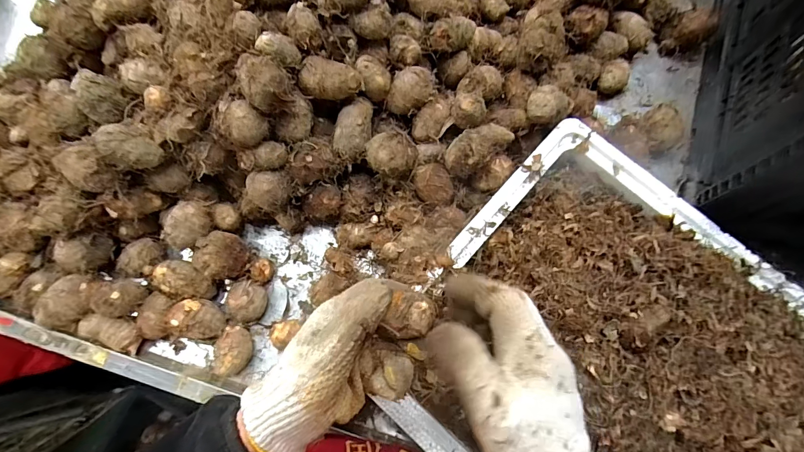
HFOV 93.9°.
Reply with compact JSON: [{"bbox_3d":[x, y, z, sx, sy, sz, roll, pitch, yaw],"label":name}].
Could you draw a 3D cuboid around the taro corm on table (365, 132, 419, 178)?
[{"bbox_3d":[-0.011,-0.076,0.408,0.050,0.043,0.047,0,77,0],"label":"taro corm on table"}]

